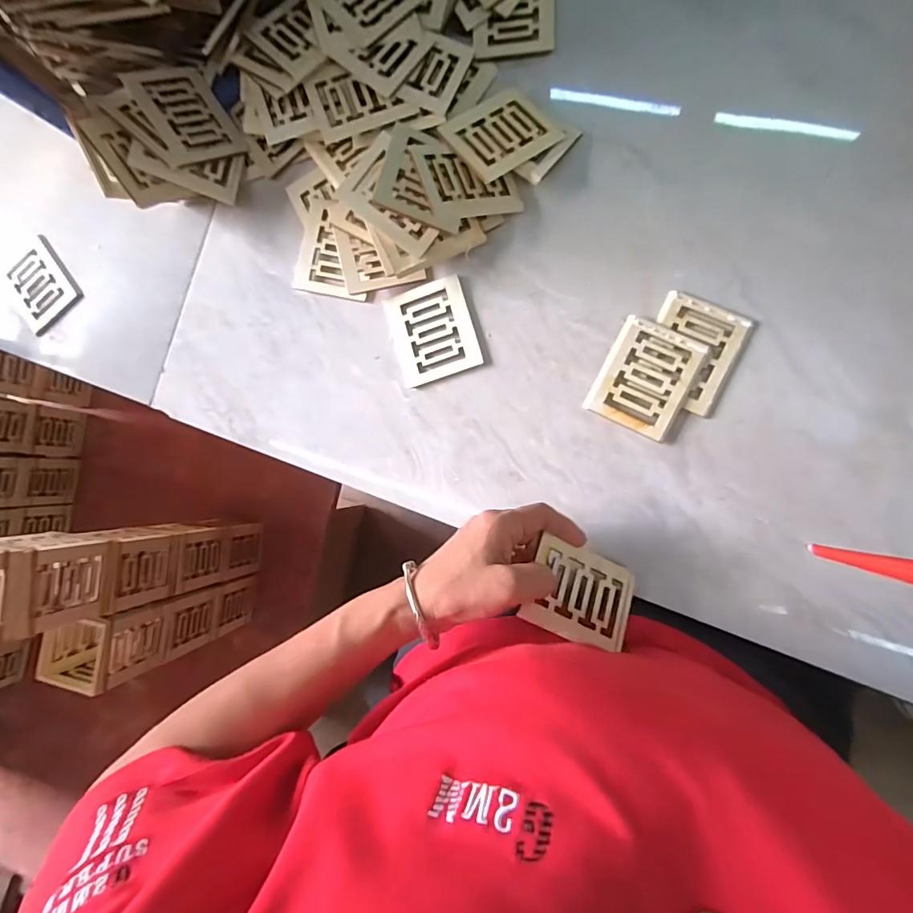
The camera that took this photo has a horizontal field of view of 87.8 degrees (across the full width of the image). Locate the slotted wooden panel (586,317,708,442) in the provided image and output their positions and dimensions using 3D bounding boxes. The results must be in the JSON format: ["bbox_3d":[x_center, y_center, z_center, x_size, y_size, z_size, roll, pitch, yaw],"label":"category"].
[{"bbox_3d":[0.149,-0.061,0.373,0.068,0.008,0.082,27,93,9],"label":"slotted wooden panel"}]

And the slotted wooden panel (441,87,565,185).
[{"bbox_3d":[0.036,-0.262,0.384,0.079,0.005,0.066,-36,79,-10],"label":"slotted wooden panel"}]

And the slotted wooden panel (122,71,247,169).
[{"bbox_3d":[-0.234,-0.294,0.412,0.070,0.006,0.075,-39,105,-34],"label":"slotted wooden panel"}]

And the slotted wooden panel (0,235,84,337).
[{"bbox_3d":[-0.415,-0.171,0.473,0.064,0.007,0.079,-39,83,6],"label":"slotted wooden panel"}]

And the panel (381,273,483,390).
[{"bbox_3d":[-0.020,-0.107,0.406,0.069,0.004,0.080,-16,86,8],"label":"panel"}]

